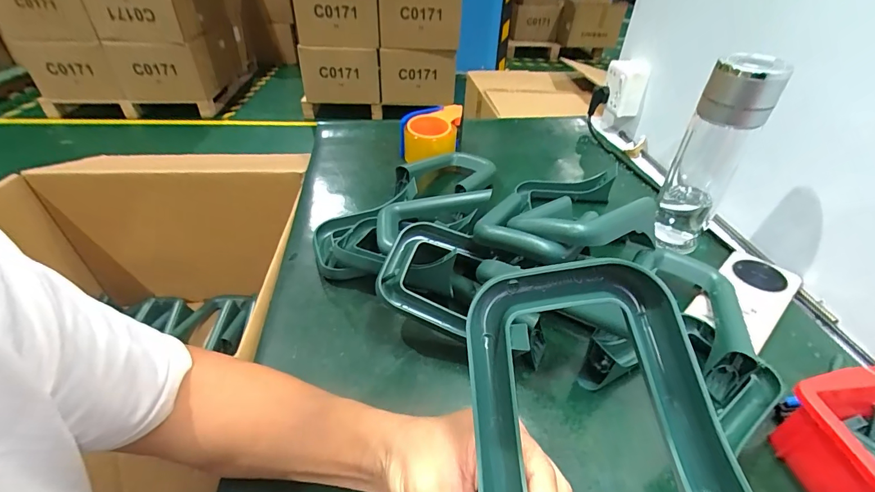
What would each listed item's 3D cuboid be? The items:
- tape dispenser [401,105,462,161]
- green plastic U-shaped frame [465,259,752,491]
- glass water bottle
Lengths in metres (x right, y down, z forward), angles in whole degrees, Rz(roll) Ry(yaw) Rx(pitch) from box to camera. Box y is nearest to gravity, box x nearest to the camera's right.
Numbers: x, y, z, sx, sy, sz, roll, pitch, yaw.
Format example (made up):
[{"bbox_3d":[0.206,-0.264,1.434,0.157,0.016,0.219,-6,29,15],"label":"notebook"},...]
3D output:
[{"bbox_3d":[-0.012,-0.207,0.736,0.116,0.075,0.106,-1,39,-1],"label":"tape dispenser"},{"bbox_3d":[0.080,0.081,0.190,0.130,0.066,0.160,-6,76,7],"label":"green plastic U-shaped frame"},{"bbox_3d":[0.332,-0.109,0.481,0.068,0.221,0.066,23,44,25],"label":"glass water bottle"}]

